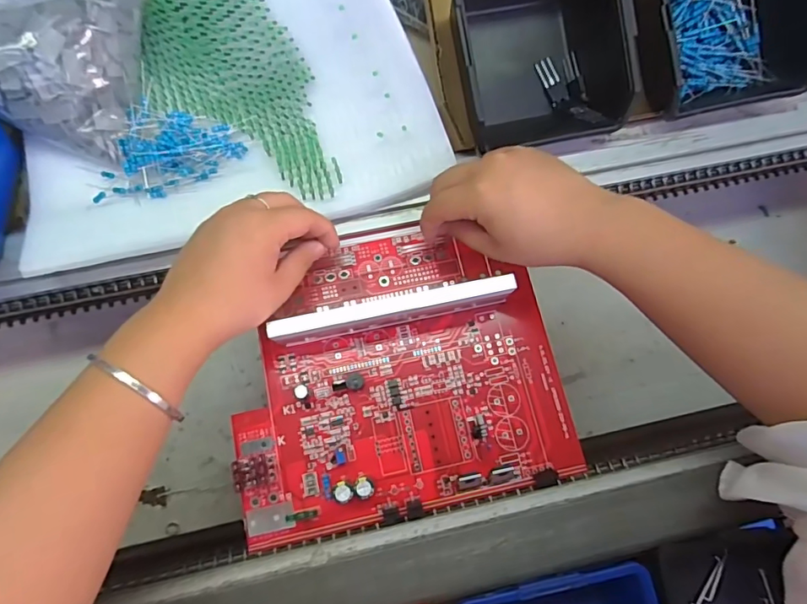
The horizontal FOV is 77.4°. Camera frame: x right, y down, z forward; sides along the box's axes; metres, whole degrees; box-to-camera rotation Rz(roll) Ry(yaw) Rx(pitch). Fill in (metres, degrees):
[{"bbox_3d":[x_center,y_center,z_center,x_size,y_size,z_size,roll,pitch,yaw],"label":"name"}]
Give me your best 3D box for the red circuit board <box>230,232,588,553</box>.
[{"bbox_3d":[-0.006,0.045,0.341,0.219,0.026,0.185,-12,74,-4],"label":"red circuit board"}]

